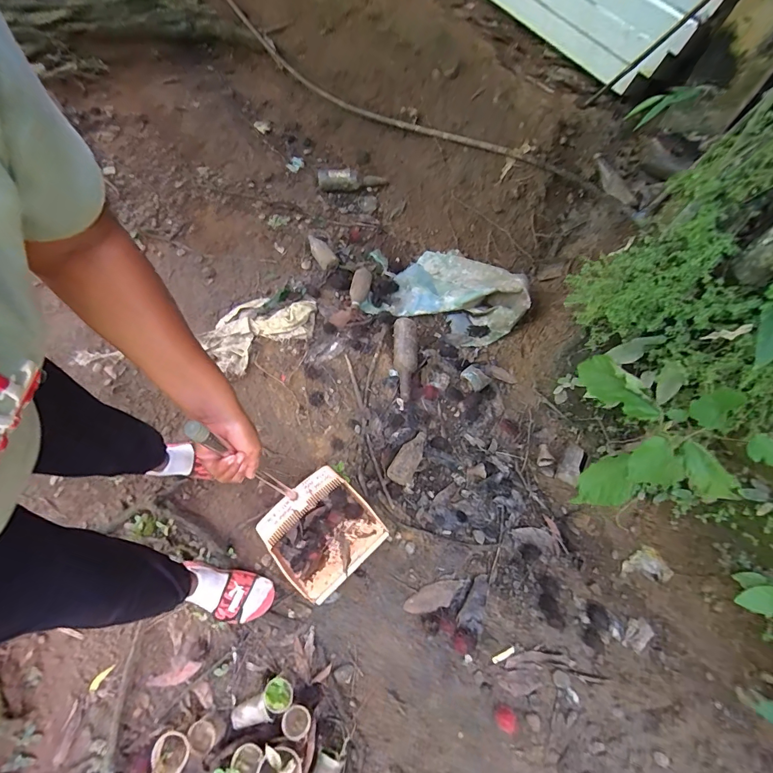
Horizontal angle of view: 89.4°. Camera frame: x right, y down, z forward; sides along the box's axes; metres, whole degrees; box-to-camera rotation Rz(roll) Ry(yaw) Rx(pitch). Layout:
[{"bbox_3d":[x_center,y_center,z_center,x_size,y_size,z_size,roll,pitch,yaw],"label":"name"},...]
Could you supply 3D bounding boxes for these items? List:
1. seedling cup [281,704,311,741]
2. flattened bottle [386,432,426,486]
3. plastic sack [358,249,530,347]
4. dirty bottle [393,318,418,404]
[{"bbox_3d":[-0.210,0.788,0.919,0.064,0.052,0.069,1,65,-2],"label":"seedling cup"},{"bbox_3d":[0.072,0.207,1.183,0.076,0.054,0.185,26,53,12],"label":"flattened bottle"},{"bbox_3d":[0.205,-0.370,1.436,0.602,0.132,0.376,24,66,8],"label":"plastic sack"},{"bbox_3d":[0.064,-0.096,1.321,0.079,0.070,0.289,0,66,-3],"label":"dirty bottle"}]

